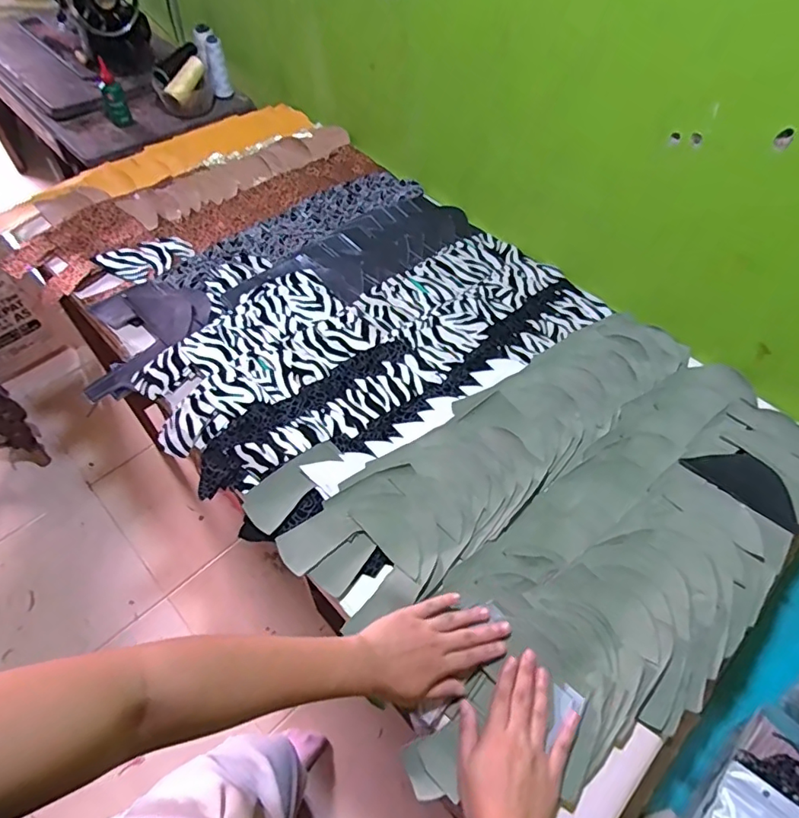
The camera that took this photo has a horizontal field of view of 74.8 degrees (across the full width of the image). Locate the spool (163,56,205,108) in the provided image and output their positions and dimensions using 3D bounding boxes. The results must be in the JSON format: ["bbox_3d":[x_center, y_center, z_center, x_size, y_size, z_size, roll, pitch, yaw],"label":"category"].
[{"bbox_3d":[-0.459,-0.701,1.114,0.035,0.042,0.118,22,72,13],"label":"spool"}]

